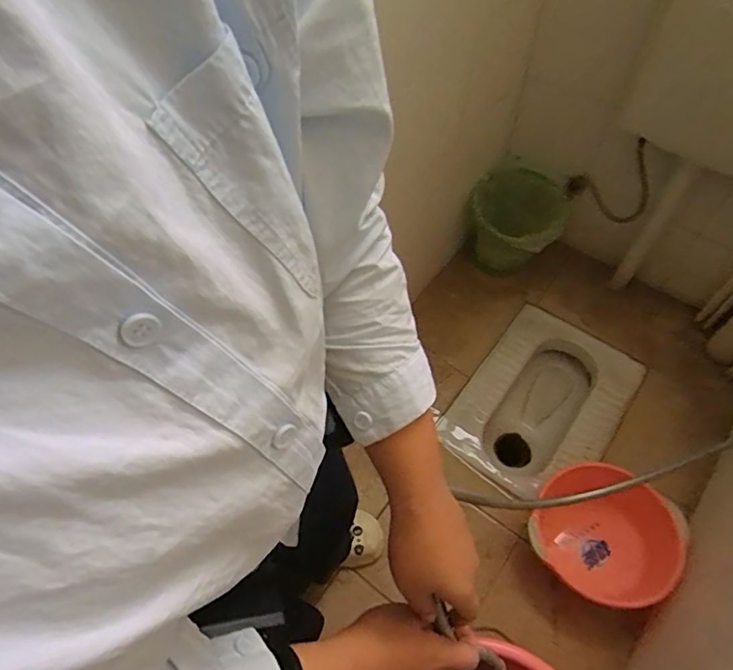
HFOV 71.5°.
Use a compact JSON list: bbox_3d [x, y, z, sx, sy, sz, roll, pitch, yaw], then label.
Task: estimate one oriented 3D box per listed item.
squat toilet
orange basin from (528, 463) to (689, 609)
[{"bbox_3d":[0.461,0.208,1.391,0.367,0.187,0.491,34,65,20],"label":"squat toilet"},{"bbox_3d":[0.515,0.448,1.134,0.287,0.164,0.271,25,62,16],"label":"orange basin"}]

